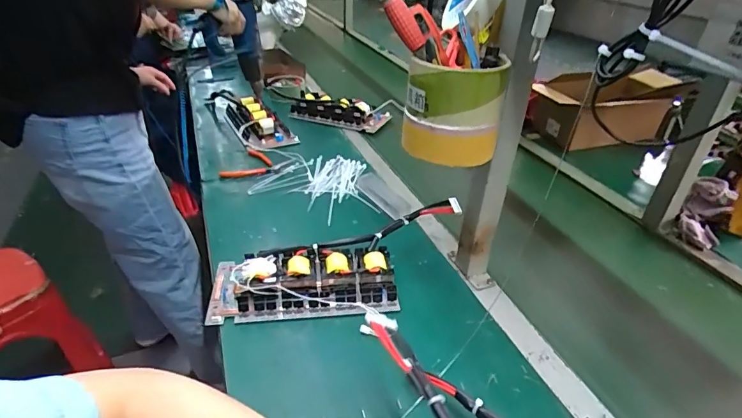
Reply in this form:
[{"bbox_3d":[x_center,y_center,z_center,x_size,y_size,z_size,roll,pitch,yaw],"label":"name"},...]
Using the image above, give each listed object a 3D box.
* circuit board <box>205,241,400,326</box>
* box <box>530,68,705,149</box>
[{"bbox_3d":[-0.107,0.116,0.691,0.286,0.071,0.115,-2,33,-7],"label":"circuit board"},{"bbox_3d":[0.676,-0.296,1.258,0.423,0.174,0.235,-16,37,-26],"label":"box"}]

